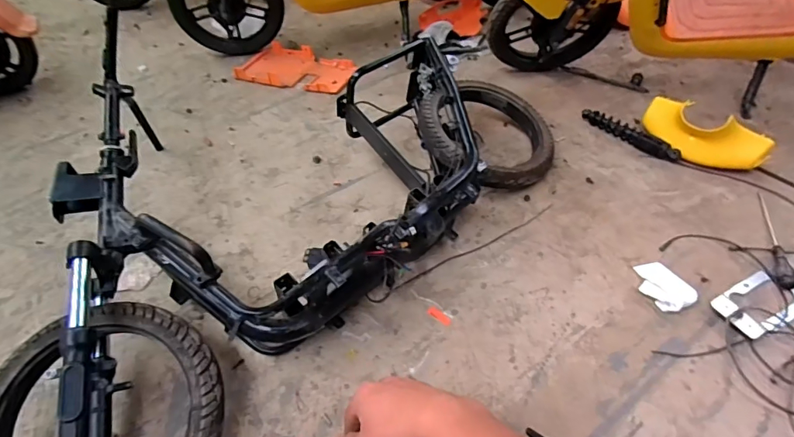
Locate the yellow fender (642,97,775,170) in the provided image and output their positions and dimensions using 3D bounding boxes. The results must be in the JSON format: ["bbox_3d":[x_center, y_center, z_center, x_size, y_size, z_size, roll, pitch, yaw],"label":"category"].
[{"bbox_3d":[0.781,-0.216,1.137,0.295,0.140,0.088,34,57,29],"label":"yellow fender"}]

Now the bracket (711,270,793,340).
[{"bbox_3d":[0.733,0.148,0.864,0.248,0.020,0.099,-20,49,-16],"label":"bracket"}]

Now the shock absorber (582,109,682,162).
[{"bbox_3d":[0.642,-0.235,1.233,0.053,0.039,0.288,-25,51,-20],"label":"shock absorber"}]

